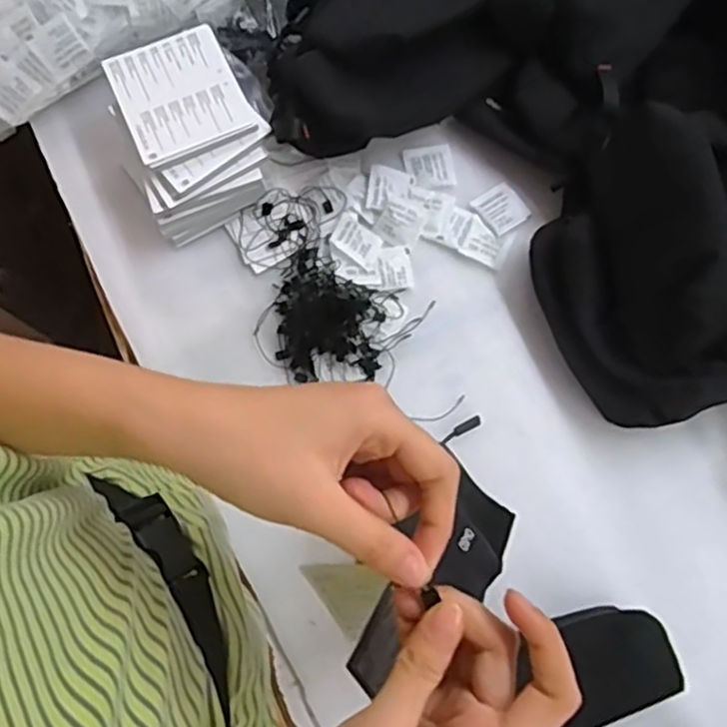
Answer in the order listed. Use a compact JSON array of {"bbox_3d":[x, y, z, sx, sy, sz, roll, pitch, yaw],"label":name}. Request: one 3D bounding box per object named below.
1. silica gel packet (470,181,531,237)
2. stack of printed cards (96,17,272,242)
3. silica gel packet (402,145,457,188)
[{"bbox_3d":[0.118,-0.133,0.611,0.039,0.004,0.039,-32,79,-8],"label":"silica gel packet"},{"bbox_3d":[-0.140,-0.189,0.581,0.109,0.057,0.141,-25,78,-7],"label":"stack of printed cards"},{"bbox_3d":[0.058,-0.171,0.618,0.043,0.005,0.039,-9,77,-3],"label":"silica gel packet"}]

